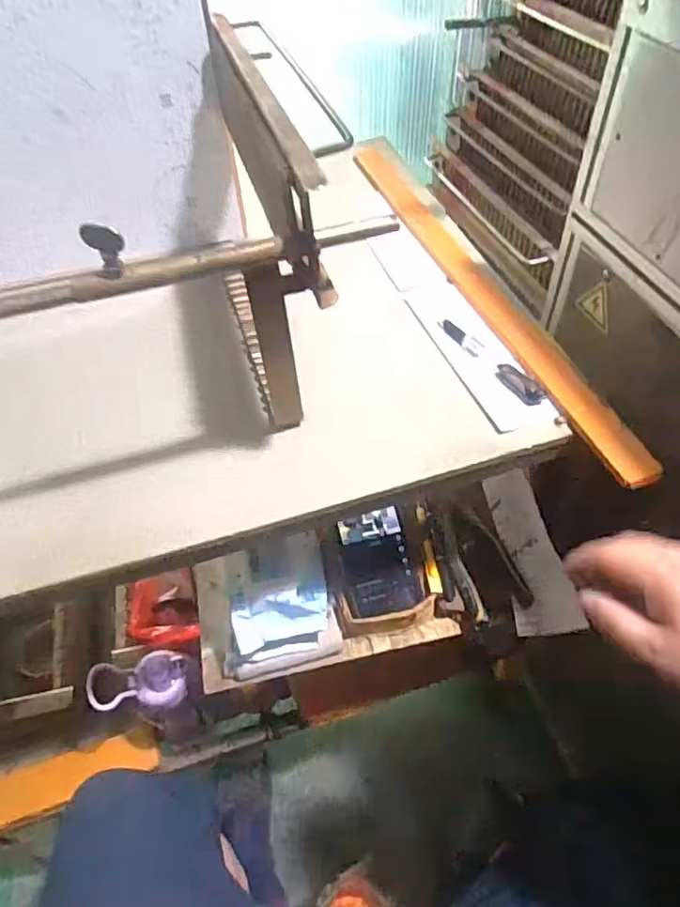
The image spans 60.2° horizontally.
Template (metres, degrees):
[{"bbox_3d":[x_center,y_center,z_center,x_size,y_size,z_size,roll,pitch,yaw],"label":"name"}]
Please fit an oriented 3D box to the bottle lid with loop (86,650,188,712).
[{"bbox_3d":[-0.242,0.281,0.719,0.111,0.051,0.065,-15,51,-9],"label":"bottle lid with loop"}]

